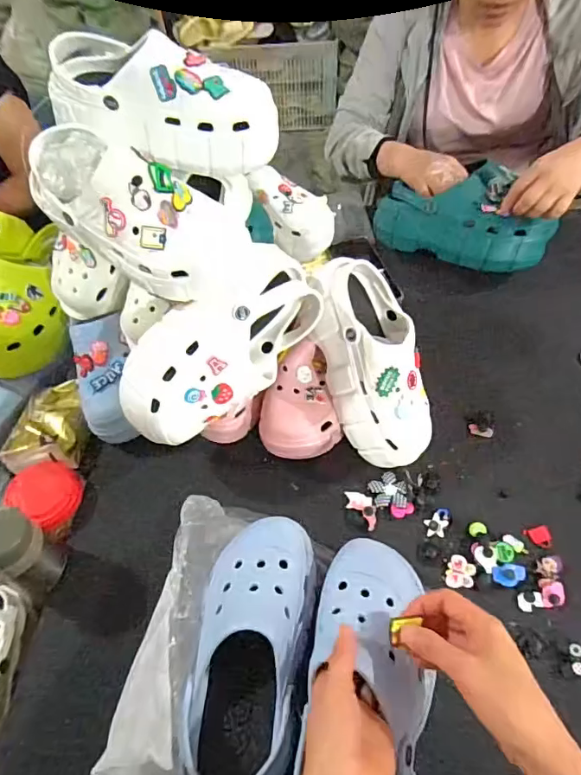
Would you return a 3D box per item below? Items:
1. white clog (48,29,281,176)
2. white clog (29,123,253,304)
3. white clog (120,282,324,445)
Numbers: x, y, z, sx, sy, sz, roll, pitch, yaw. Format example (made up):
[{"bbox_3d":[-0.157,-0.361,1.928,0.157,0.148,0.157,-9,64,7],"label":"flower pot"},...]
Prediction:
[{"bbox_3d":[-0.136,-0.316,0.535,0.250,0.107,0.089,15,56,-3],"label":"white clog"},{"bbox_3d":[-0.159,-0.187,0.507,0.247,0.096,0.105,31,60,-6],"label":"white clog"},{"bbox_3d":[-0.090,-0.048,0.582,0.256,0.131,0.091,-36,39,-7],"label":"white clog"}]

